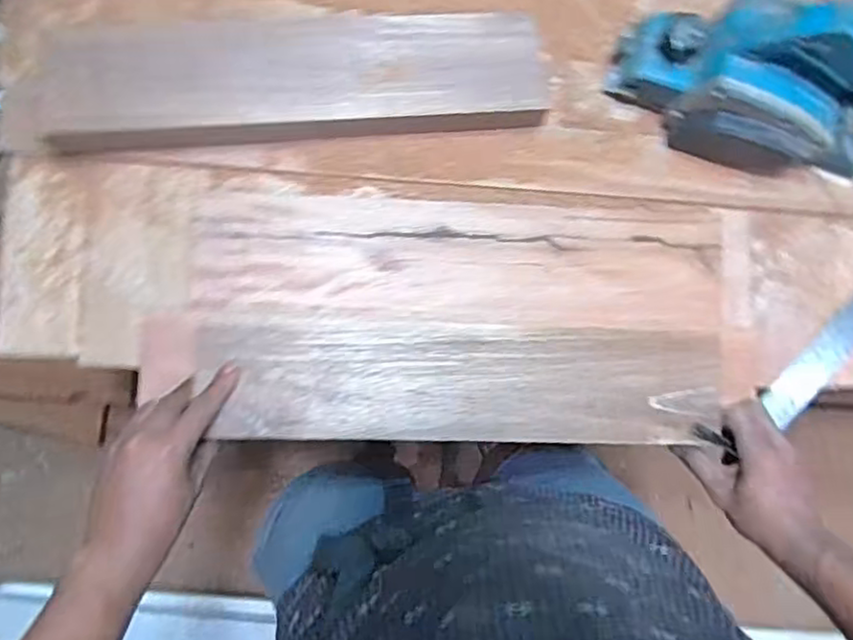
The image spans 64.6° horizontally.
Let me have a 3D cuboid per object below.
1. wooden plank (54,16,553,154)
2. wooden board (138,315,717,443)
[{"bbox_3d":[-0.117,-0.230,0.635,0.462,0.049,0.120,-5,91,-8],"label":"wooden plank"},{"bbox_3d":[0.011,0.055,0.591,0.497,0.020,0.103,3,91,-5],"label":"wooden board"}]

